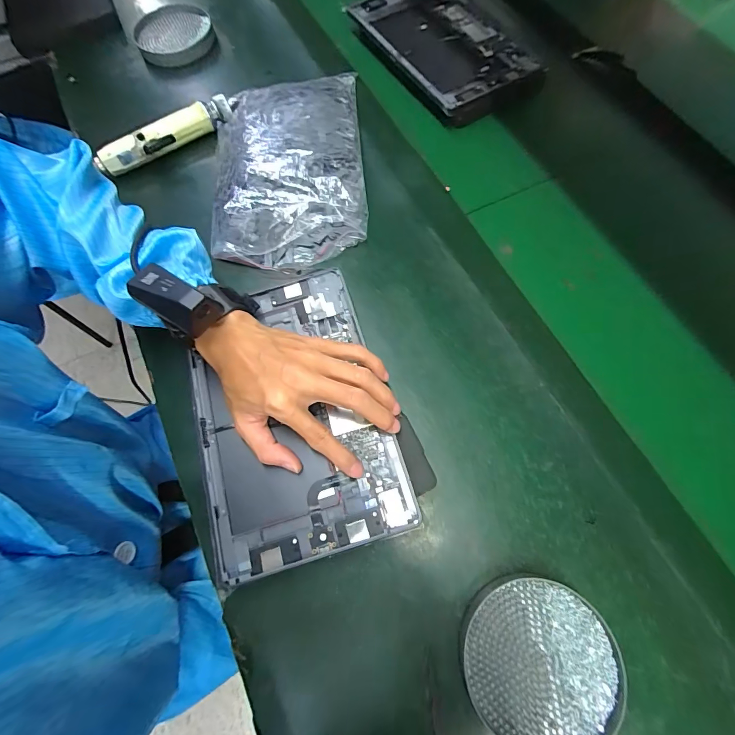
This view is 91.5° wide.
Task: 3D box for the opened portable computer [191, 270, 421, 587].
[{"bbox_3d":[-0.072,0.041,0.333,0.167,0.025,0.251,-15,71,-5],"label":"opened portable computer"}]

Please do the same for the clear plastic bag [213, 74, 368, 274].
[{"bbox_3d":[-0.096,-0.245,0.432,0.180,0.034,0.276,-4,71,-1],"label":"clear plastic bag"}]

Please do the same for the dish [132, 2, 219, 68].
[{"bbox_3d":[-0.280,-0.483,0.522,0.105,0.024,0.108,0,71,0],"label":"dish"}]

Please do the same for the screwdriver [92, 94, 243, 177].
[{"bbox_3d":[-0.242,-0.284,0.441,0.180,0.033,0.027,-32,74,-11],"label":"screwdriver"}]

